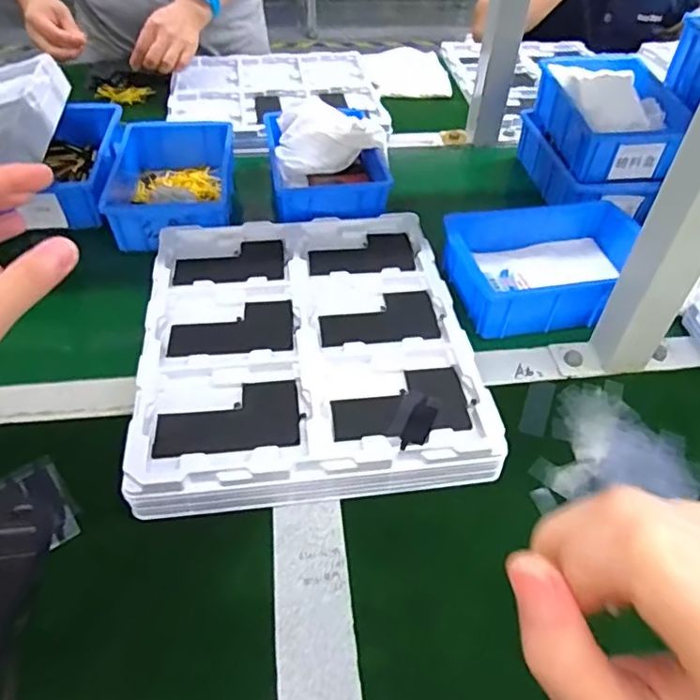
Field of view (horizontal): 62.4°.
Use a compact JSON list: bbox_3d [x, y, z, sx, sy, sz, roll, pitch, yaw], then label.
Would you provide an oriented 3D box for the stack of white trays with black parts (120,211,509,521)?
[{"bbox_3d":[-0.041,-0.011,0.526,0.271,0.043,0.329,-4,46,-6],"label":"stack of white trays with black parts"}]

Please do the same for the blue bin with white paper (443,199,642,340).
[{"bbox_3d":[0.199,-0.085,0.586,0.193,0.057,0.128,-6,47,-8],"label":"blue bin with white paper"}]

